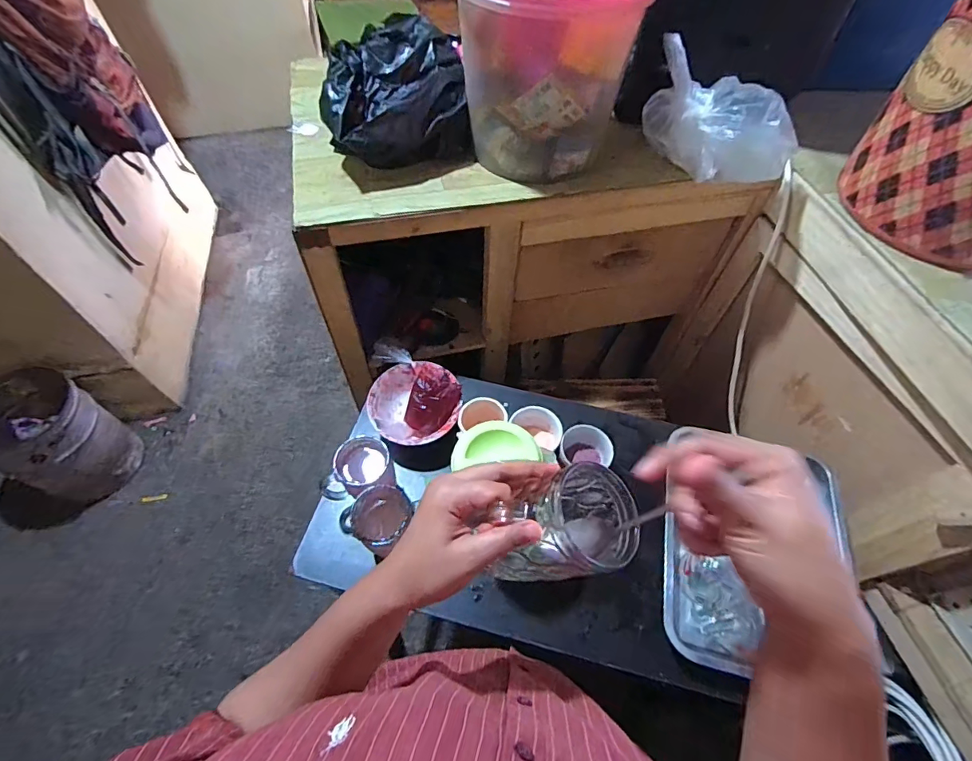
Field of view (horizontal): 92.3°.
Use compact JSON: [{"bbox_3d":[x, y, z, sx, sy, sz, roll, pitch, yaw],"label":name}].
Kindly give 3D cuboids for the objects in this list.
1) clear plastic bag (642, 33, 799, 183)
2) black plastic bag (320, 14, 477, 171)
[{"bbox_3d":[0.335,-0.363,0.676,0.217,0.137,0.113,23,60,14],"label":"clear plastic bag"},{"bbox_3d":[-0.140,-0.427,0.708,0.212,0.132,0.185,-18,59,-11],"label":"black plastic bag"}]

